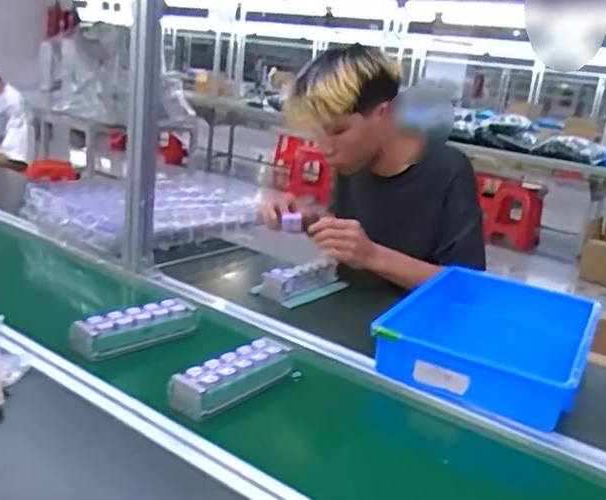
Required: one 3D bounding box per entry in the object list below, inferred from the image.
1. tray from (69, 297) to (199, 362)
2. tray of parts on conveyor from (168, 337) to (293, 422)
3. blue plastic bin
[{"bbox_3d":[-0.253,0.118,0.984,0.051,0.052,0.201,21,21,41],"label":"tray"},{"bbox_3d":[-0.089,0.170,0.872,0.053,0.056,0.193,18,19,35],"label":"tray of parts on conveyor"},{"bbox_3d":[0.310,0.153,1.066,0.292,0.119,0.418,13,17,23],"label":"blue plastic bin"}]

